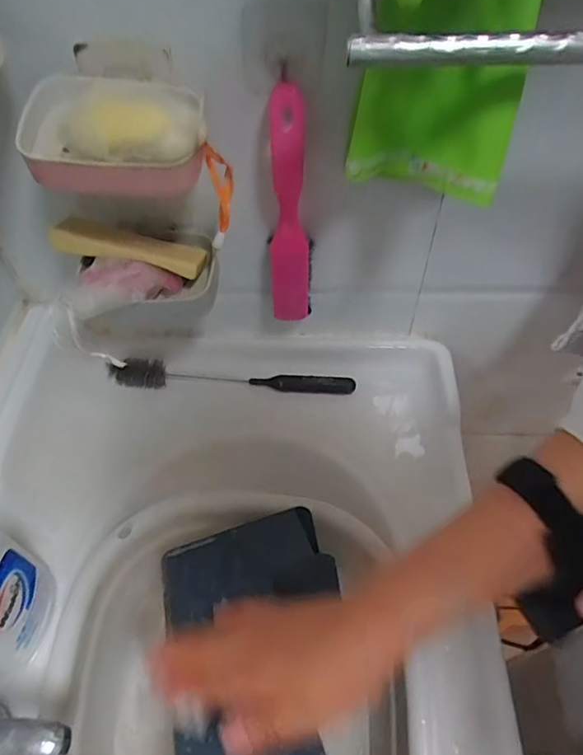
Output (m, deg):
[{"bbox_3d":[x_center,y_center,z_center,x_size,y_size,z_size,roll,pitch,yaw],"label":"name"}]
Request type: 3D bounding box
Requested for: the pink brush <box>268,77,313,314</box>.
[{"bbox_3d":[-0.001,-0.142,0.480,0.040,0.235,0.034,0,53,1],"label":"pink brush"}]

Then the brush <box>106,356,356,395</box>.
[{"bbox_3d":[-0.071,-0.003,0.623,0.287,0.031,0.030,1,53,2],"label":"brush"}]

